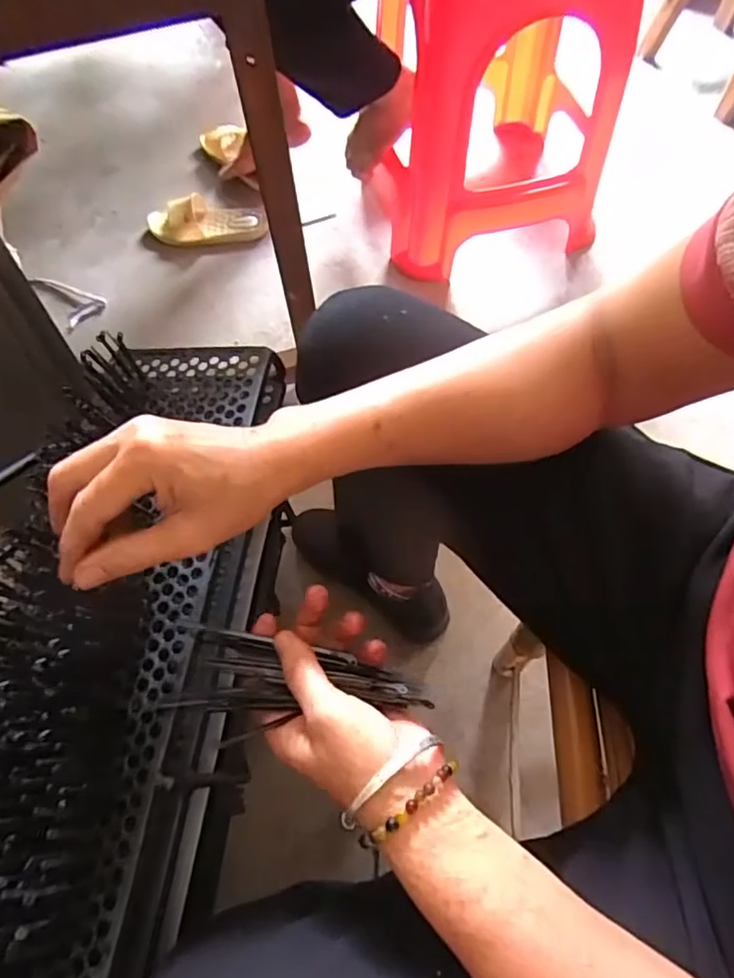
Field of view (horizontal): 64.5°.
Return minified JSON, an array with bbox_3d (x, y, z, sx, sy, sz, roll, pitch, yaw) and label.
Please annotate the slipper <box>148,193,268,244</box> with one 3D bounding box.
[{"bbox_3d":[-0.314,-0.517,1.128,0.236,0.054,0.094,-1,64,2],"label":"slipper"}]

